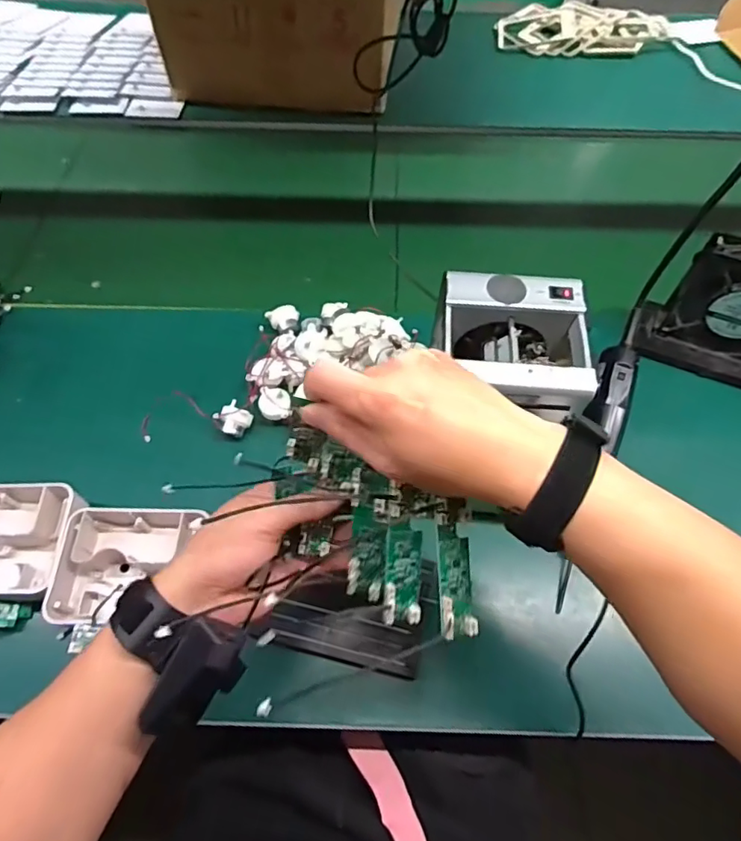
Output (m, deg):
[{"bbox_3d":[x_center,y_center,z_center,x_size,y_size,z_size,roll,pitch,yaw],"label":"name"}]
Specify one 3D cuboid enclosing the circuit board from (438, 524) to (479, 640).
[{"bbox_3d":[0.054,0.100,0.334,0.026,0.008,0.067,3,83,-32],"label":"circuit board"}]

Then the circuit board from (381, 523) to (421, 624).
[{"bbox_3d":[0.020,0.097,0.337,0.023,0.012,0.061,1,96,0],"label":"circuit board"}]

